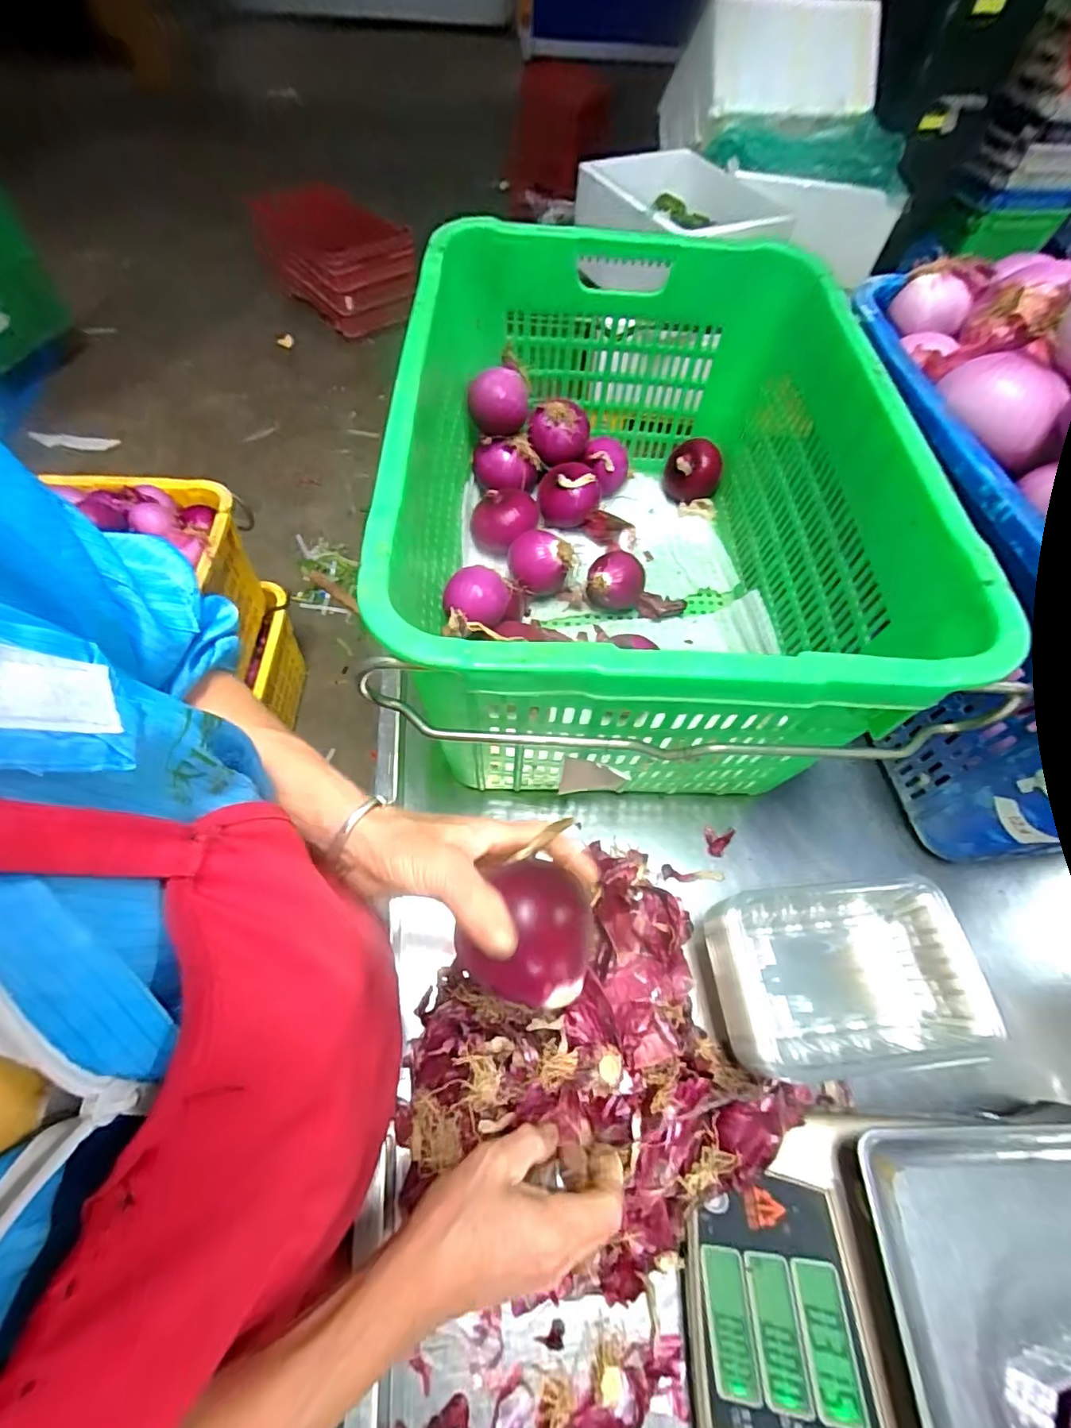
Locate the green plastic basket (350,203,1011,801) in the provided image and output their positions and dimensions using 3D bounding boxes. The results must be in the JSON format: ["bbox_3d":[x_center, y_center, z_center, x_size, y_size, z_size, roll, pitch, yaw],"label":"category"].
[{"bbox_3d":[0.090,-0.204,0.557,0.437,0.271,0.567,2,61,-2],"label":"green plastic basket"}]

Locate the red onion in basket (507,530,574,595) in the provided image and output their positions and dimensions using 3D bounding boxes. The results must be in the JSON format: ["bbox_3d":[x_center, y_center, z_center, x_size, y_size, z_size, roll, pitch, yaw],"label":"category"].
[{"bbox_3d":[0.005,-0.188,0.656,0.069,0.060,0.063,1,61,-2],"label":"red onion in basket"}]

